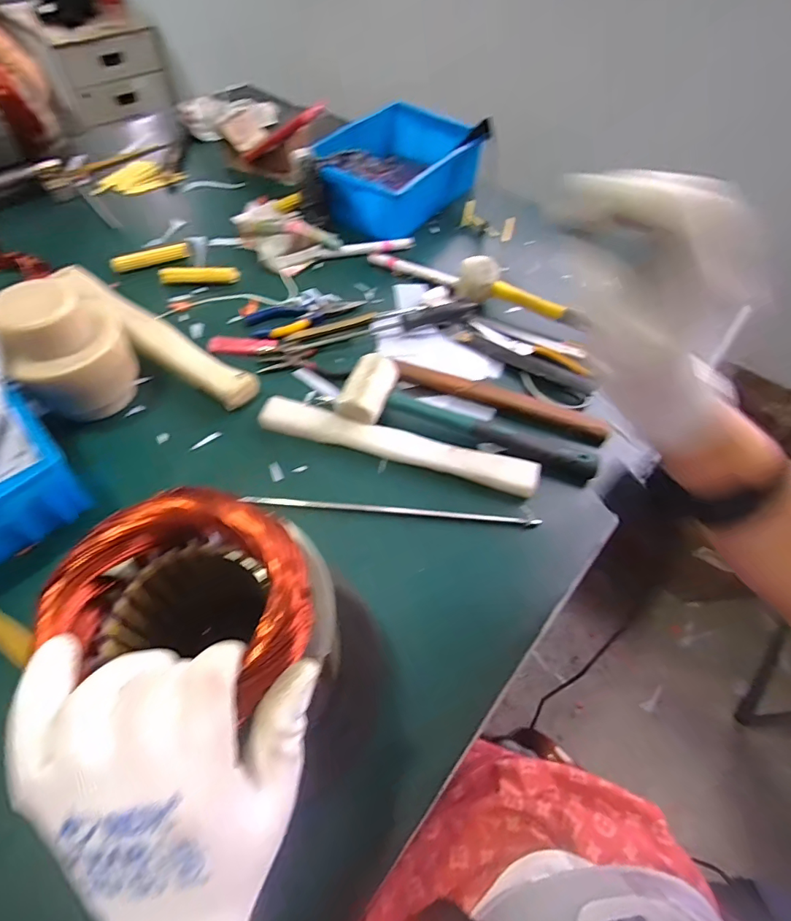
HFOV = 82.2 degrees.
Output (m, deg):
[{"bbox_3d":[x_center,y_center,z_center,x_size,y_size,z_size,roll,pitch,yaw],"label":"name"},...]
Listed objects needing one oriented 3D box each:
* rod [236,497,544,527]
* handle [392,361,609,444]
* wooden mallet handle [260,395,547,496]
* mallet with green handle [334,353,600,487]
[{"bbox_3d":[-0.006,0.050,0.454,0.296,0.013,0.007,5,56,0],"label":"rod"},{"bbox_3d":[0.117,-0.069,0.526,0.249,0.020,0.033,23,57,11],"label":"handle"},{"bbox_3d":[0.001,-0.015,0.484,0.295,0.021,0.035,15,56,6],"label":"wooden mallet handle"},{"bbox_3d":[0.082,-0.044,0.493,0.281,0.047,0.070,15,56,7],"label":"mallet with green handle"}]

